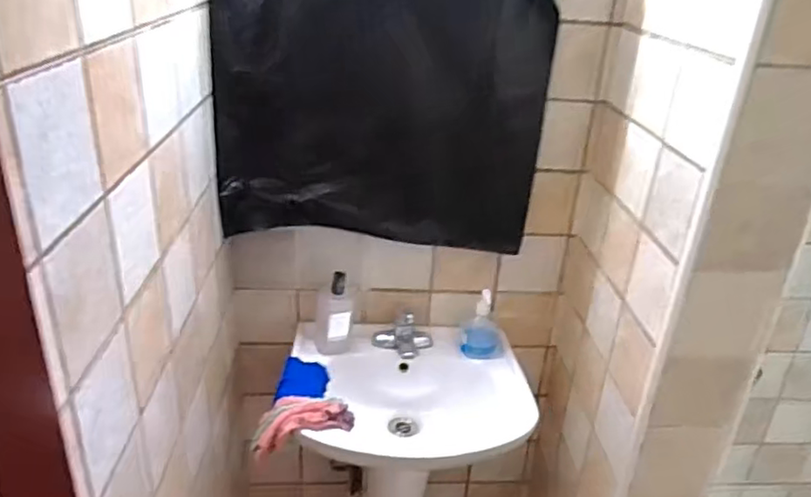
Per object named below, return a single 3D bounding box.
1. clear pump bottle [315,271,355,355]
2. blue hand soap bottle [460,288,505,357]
[{"bbox_3d":[-0.155,0.137,1.382,0.087,0.178,0.090,-1,26,-9],"label":"clear pump bottle"},{"bbox_3d":[0.175,0.169,1.406,0.096,0.142,0.073,7,26,9],"label":"blue hand soap bottle"}]

